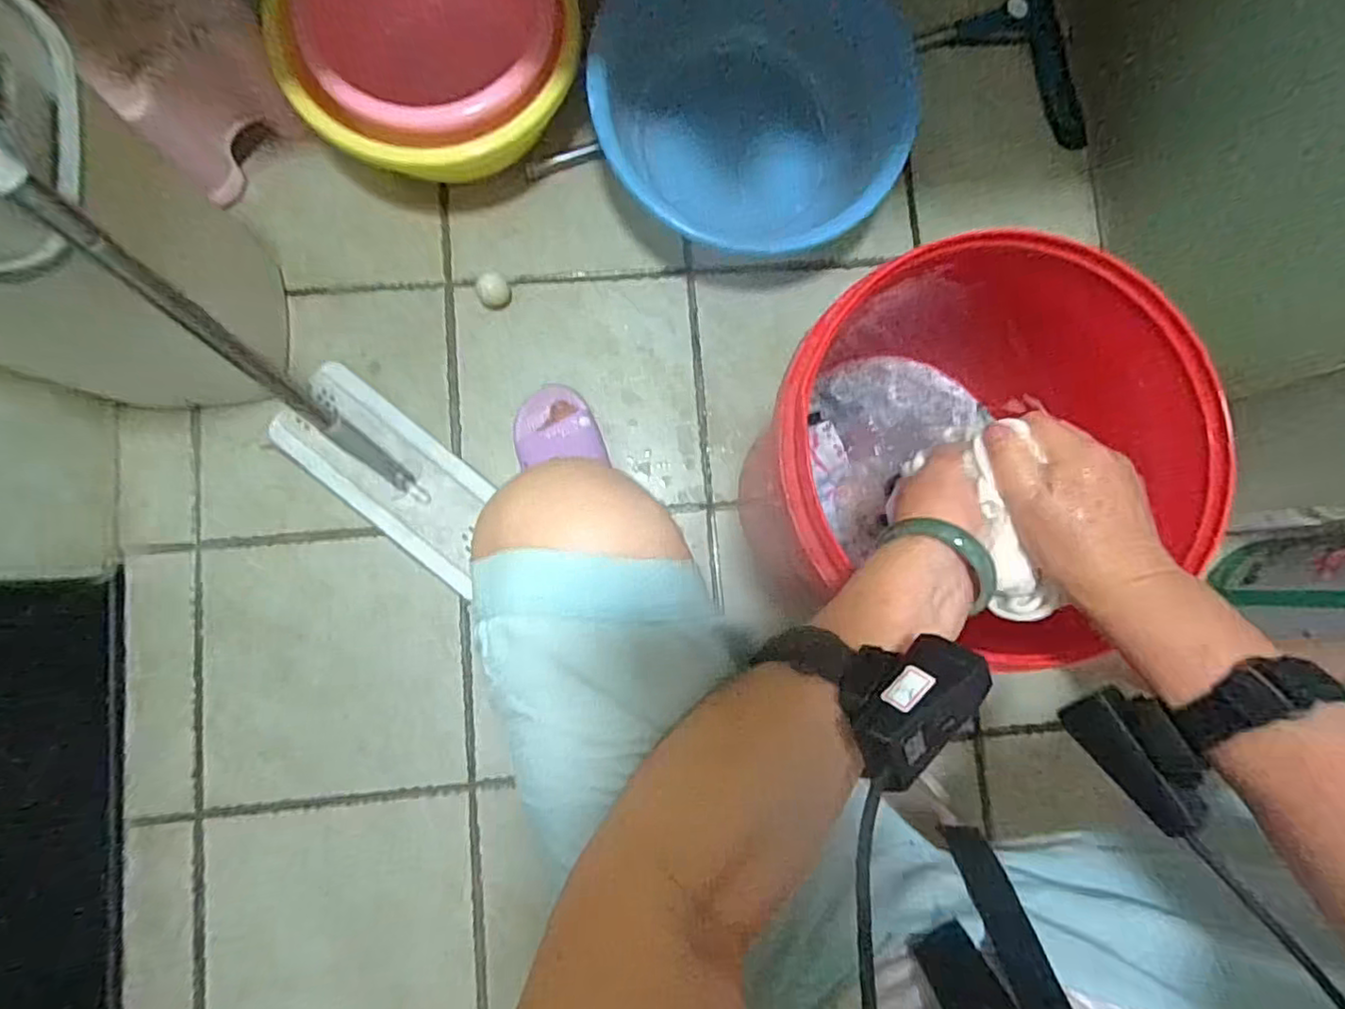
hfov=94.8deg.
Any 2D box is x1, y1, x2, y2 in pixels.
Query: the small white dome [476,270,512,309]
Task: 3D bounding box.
[{"bbox_3d":[-0.216,-0.259,0.753,0.037,0.036,0.044,-25,87,-5],"label":"small white dome"}]

